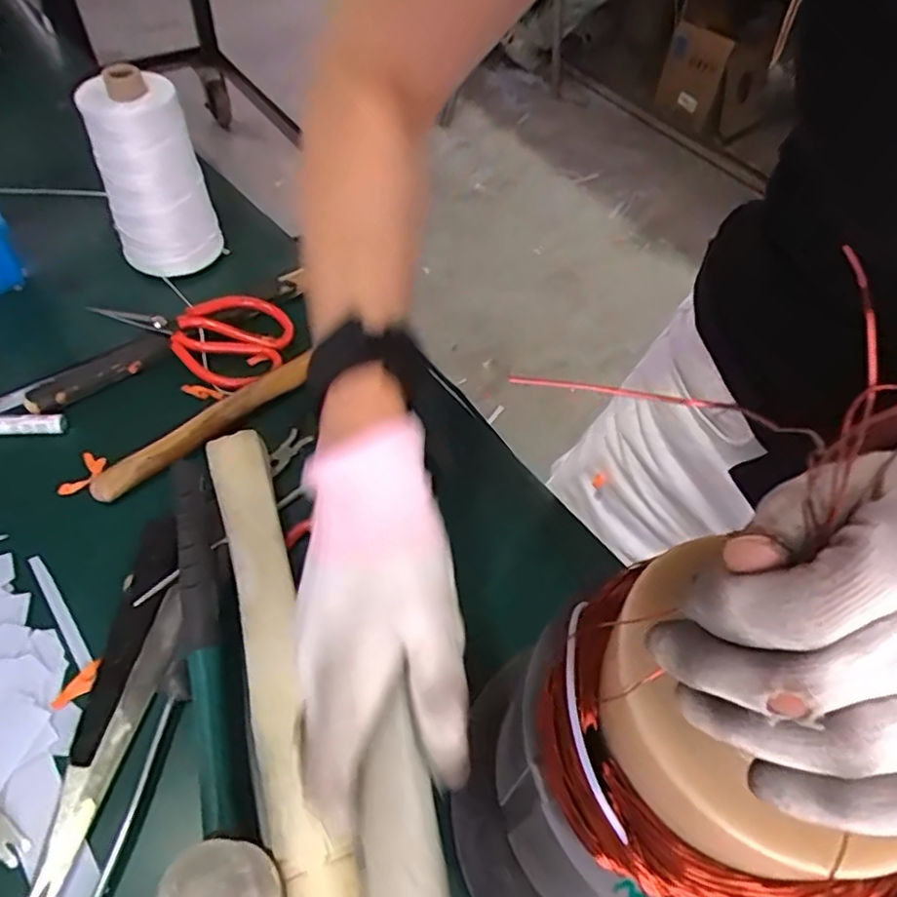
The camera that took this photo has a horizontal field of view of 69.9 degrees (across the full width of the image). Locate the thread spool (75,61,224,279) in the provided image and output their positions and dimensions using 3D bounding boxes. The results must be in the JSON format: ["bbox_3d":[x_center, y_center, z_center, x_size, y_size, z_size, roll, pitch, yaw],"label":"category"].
[{"bbox_3d":[-0.258,-0.230,0.568,0.083,0.175,0.075,-15,56,-15],"label":"thread spool"}]

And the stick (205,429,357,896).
[{"bbox_3d":[-0.107,0.128,0.396,0.040,0.033,0.328,-13,56,-14],"label":"stick"}]

